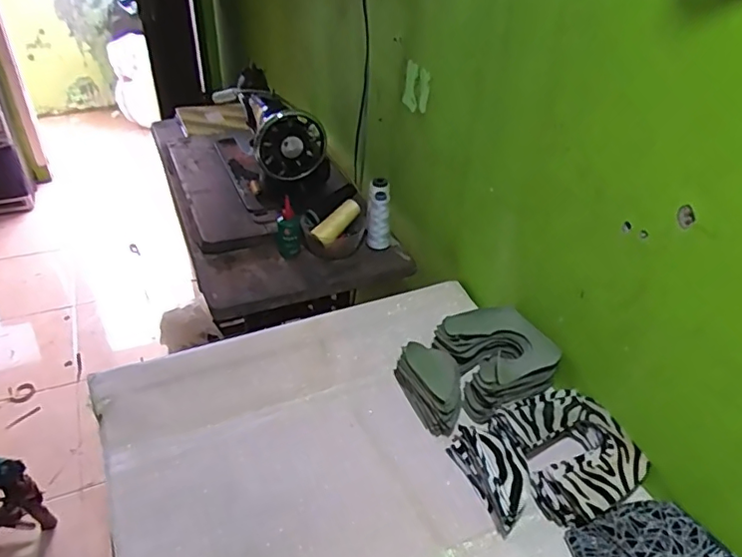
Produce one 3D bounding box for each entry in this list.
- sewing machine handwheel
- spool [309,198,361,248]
[{"bbox_3d":[-0.151,-0.251,1.067,0.128,0.132,0.034,-6,38,-12],"label":"sewing machine handwheel"},{"bbox_3d":[-0.063,-0.105,1.056,0.105,0.035,0.034,-44,50,-8],"label":"spool"}]

